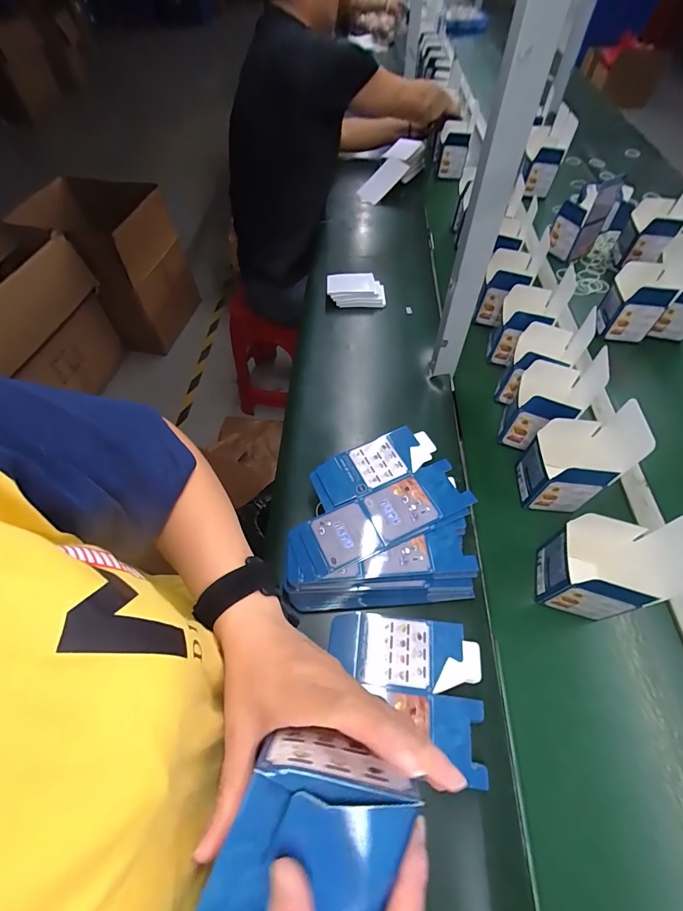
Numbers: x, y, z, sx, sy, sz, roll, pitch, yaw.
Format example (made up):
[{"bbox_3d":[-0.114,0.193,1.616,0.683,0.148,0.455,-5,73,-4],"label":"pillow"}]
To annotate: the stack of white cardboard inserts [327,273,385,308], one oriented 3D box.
[{"bbox_3d":[0.034,-0.382,0.904,0.135,0.050,0.096,-7,50,-5],"label":"stack of white cardboard inserts"}]

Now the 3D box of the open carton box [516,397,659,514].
[{"bbox_3d":[0.333,0.008,0.561,0.101,0.171,0.110,2,50,3],"label":"open carton box"}]

